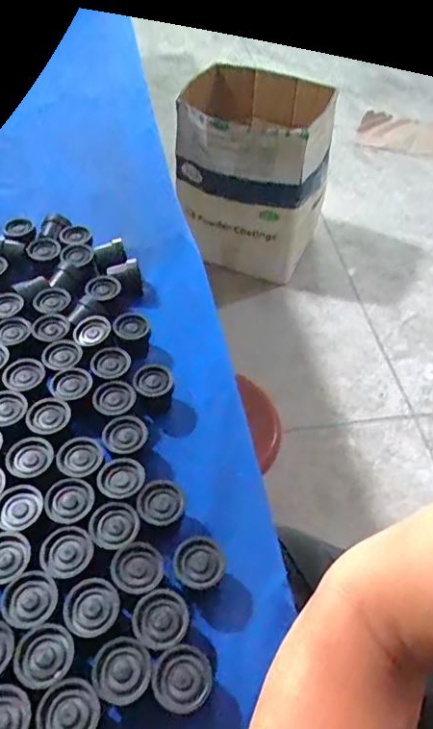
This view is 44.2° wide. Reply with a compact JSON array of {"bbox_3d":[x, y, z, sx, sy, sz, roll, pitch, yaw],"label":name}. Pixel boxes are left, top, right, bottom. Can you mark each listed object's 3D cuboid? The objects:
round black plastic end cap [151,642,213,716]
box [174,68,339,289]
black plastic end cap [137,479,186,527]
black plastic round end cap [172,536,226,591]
[{"bbox_3d":[-0.019,0.195,0.328,0.035,0.028,0.034,1,49,-1],"label":"round black plastic end cap"},{"bbox_3d":[0.083,-0.510,1.458,0.411,0.459,0.258,34,56,24],"label":"box"},{"bbox_3d":[-0.041,0.112,0.409,0.034,0.034,0.034,1,49,-1],"label":"black plastic end cap"},{"bbox_3d":[-0.011,0.145,0.380,0.034,0.031,0.034,1,49,-1],"label":"black plastic round end cap"}]

